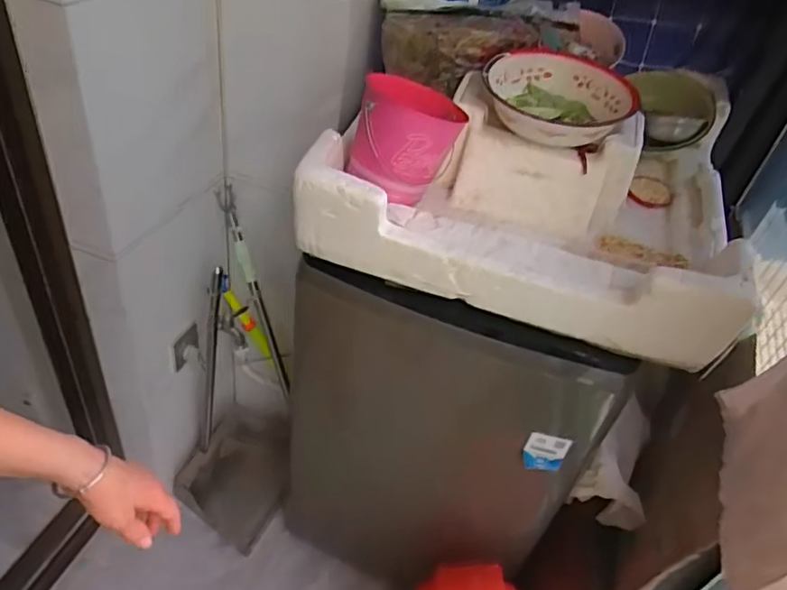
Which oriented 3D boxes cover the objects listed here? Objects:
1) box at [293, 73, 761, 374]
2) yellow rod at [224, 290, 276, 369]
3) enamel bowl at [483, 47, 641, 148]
[{"bbox_3d":[0.216,-0.194,0.931,0.604,0.157,0.513,14,44,8],"label":"box"},{"bbox_3d":[-0.339,0.085,1.388,0.021,0.226,0.023,-3,33,39],"label":"yellow rod"},{"bbox_3d":[0.258,-0.312,0.910,0.222,0.060,0.217,3,44,-3],"label":"enamel bowl"}]

